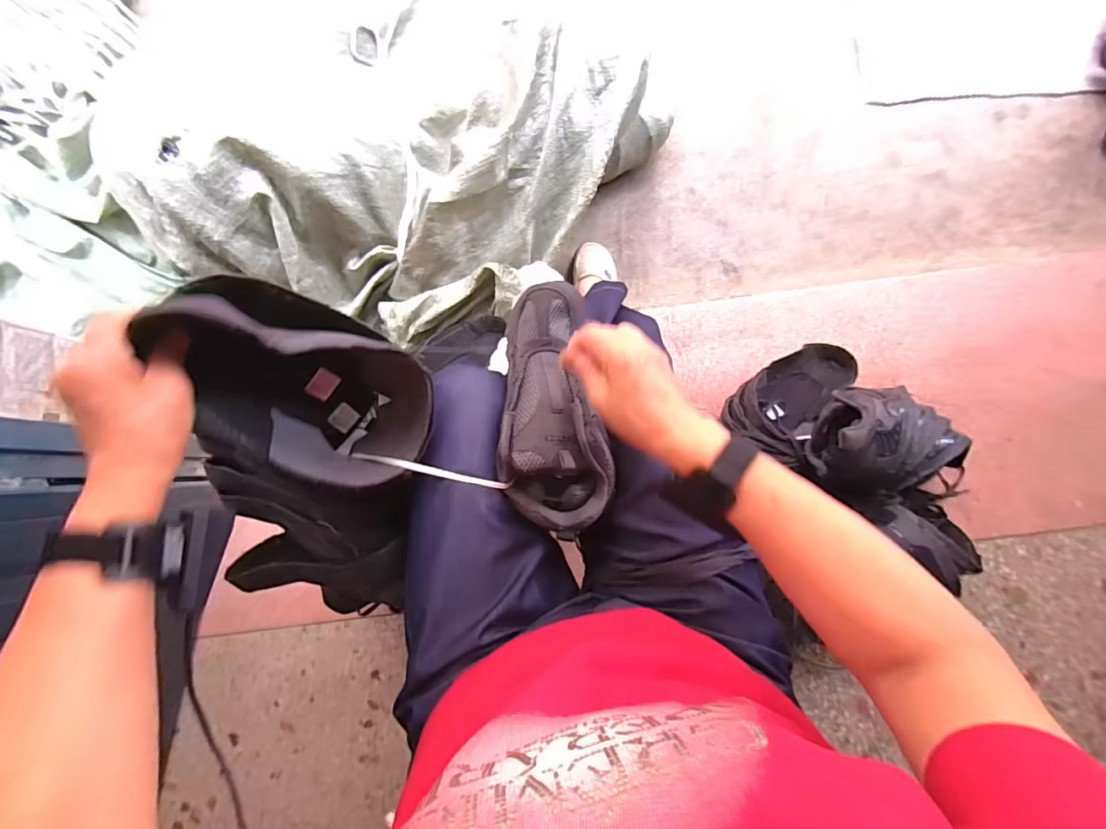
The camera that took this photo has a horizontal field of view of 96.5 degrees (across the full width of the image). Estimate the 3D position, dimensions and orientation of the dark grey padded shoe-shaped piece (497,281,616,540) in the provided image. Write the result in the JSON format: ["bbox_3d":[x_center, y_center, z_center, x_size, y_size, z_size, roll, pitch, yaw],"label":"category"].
[{"bbox_3d":[-0.002,-0.010,0.469,0.099,0.060,0.235,-6,80,0],"label":"dark grey padded shoe-shaped piece"}]

